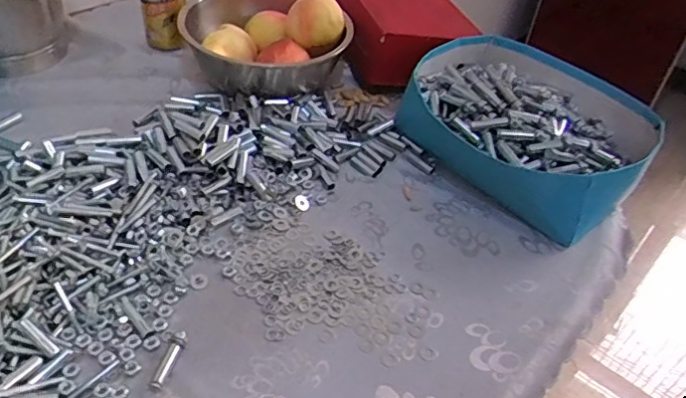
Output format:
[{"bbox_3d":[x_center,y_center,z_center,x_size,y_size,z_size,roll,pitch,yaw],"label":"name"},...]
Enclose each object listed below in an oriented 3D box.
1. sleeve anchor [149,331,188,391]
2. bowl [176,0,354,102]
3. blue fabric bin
[{"bbox_3d":[-0.150,0.139,0.489,0.014,0.009,0.055,13,43,6],"label":"sleeve anchor"},{"bbox_3d":[-0.101,-0.220,0.793,0.196,0.103,0.203,4,43,-4],"label":"bowl"},{"bbox_3d":[0.235,-0.097,0.727,0.256,0.107,0.292,-28,54,-32],"label":"blue fabric bin"}]

